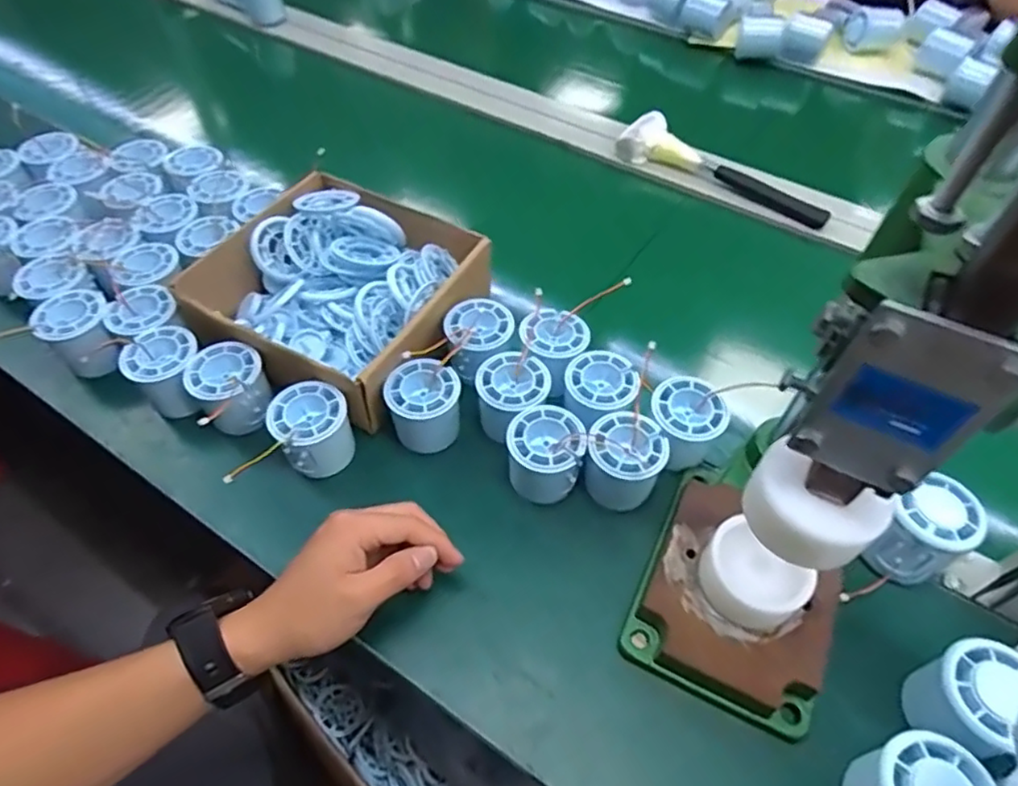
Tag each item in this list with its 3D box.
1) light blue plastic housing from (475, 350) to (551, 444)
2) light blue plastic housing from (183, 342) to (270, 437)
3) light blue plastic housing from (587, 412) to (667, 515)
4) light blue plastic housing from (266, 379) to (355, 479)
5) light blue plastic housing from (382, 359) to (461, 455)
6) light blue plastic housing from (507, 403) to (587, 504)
[{"bbox_3d":[0.000,0.009,0.493,0.053,0.055,0.063,37,59,24],"label":"light blue plastic housing"},{"bbox_3d":[-0.216,-0.004,0.492,0.052,0.045,0.053,1,52,-1],"label":"light blue plastic housing"},{"bbox_3d":[0.083,0.054,0.463,0.055,0.061,0.056,8,52,4],"label":"light blue plastic housing"},{"bbox_3d":[-0.145,0.028,0.472,0.053,0.050,0.054,-13,53,-12],"label":"light blue plastic housing"},{"bbox_3d":[-0.065,0.012,0.486,0.054,0.053,0.054,1,52,-1],"label":"light blue plastic housing"},{"bbox_3d":[0.026,0.046,0.466,0.052,0.057,0.051,1,52,-2],"label":"light blue plastic housing"}]

